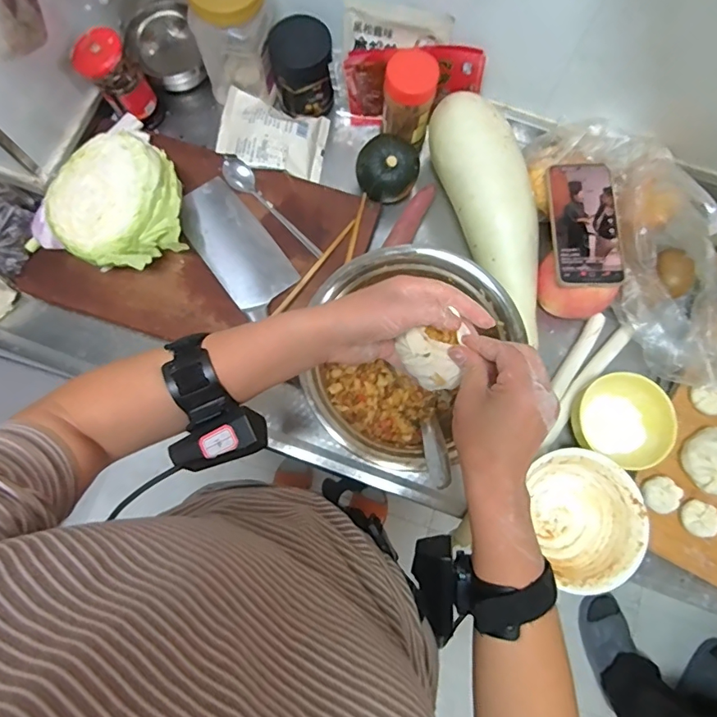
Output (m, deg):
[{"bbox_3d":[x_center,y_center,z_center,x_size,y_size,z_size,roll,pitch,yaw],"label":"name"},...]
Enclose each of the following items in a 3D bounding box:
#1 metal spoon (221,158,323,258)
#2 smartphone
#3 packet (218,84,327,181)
[{"bbox_3d":[-0.117,-0.195,0.634,0.033,0.025,0.181,-40,82,-9],"label":"metal spoon"},{"bbox_3d":[0.272,-0.161,0.580,0.076,0.012,0.156,1,74,8],"label":"smartphone"},{"bbox_3d":[-0.117,-0.307,0.671,0.143,0.026,0.109,11,74,-10],"label":"packet"}]

